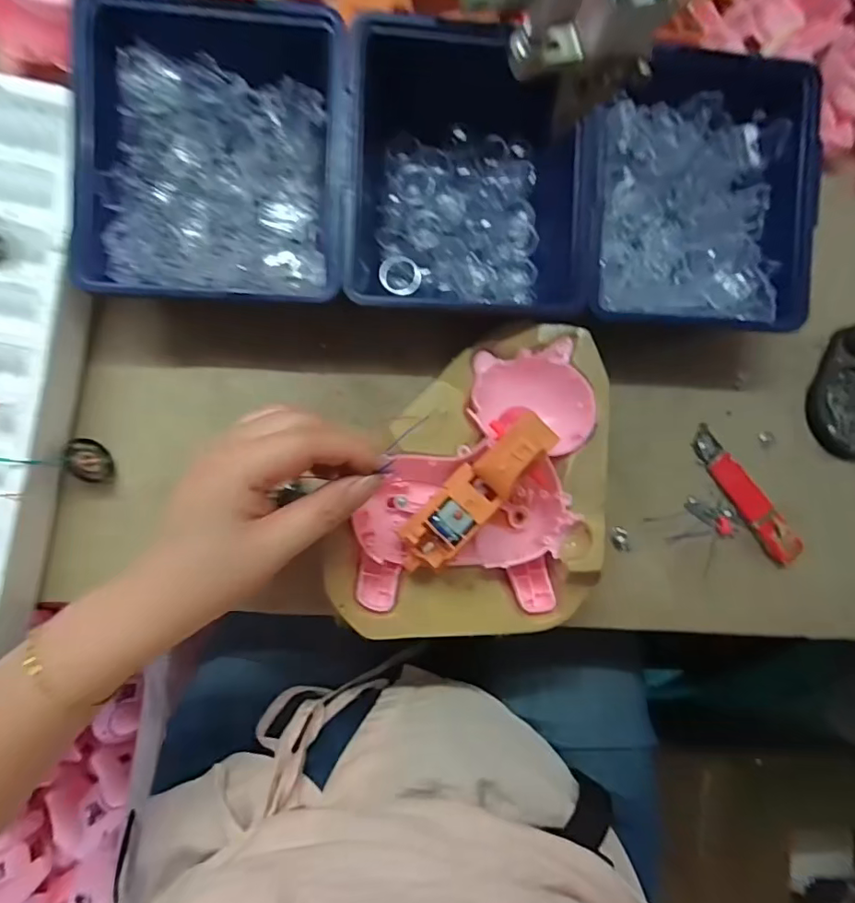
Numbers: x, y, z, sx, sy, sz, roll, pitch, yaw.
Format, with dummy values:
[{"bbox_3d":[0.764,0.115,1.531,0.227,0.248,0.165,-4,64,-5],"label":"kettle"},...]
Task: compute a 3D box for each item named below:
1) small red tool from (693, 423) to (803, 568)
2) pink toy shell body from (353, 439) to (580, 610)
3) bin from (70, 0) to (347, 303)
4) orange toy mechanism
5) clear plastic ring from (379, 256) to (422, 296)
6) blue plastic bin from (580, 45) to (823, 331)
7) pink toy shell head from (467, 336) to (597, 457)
[{"bbox_3d":[0.218,0.029,0.353,0.022,0.008,0.104,-33,82,-6],"label":"small red tool"},{"bbox_3d":[0.020,0.046,0.294,0.117,0.030,0.093,1,84,-6],"label":"pink toy shell body"},{"bbox_3d":[-0.120,-0.176,0.304,0.144,0.062,0.184,2,84,-6],"label":"bin"},{"bbox_3d":[0.022,0.023,0.260,0.027,0.027,0.101,42,97,-6],"label":"orange toy mechanism"},{"bbox_3d":[-0.018,-0.116,0.340,0.027,0.008,0.025,1,84,-6],"label":"clear plastic ring"},{"bbox_3d":[0.168,-0.156,0.329,0.132,0.052,0.159,1,84,-6],"label":"blue plastic bin"},{"bbox_3d":[0.060,-0.031,0.312,0.070,0.028,0.065,-7,85,-7],"label":"pink toy shell head"}]

